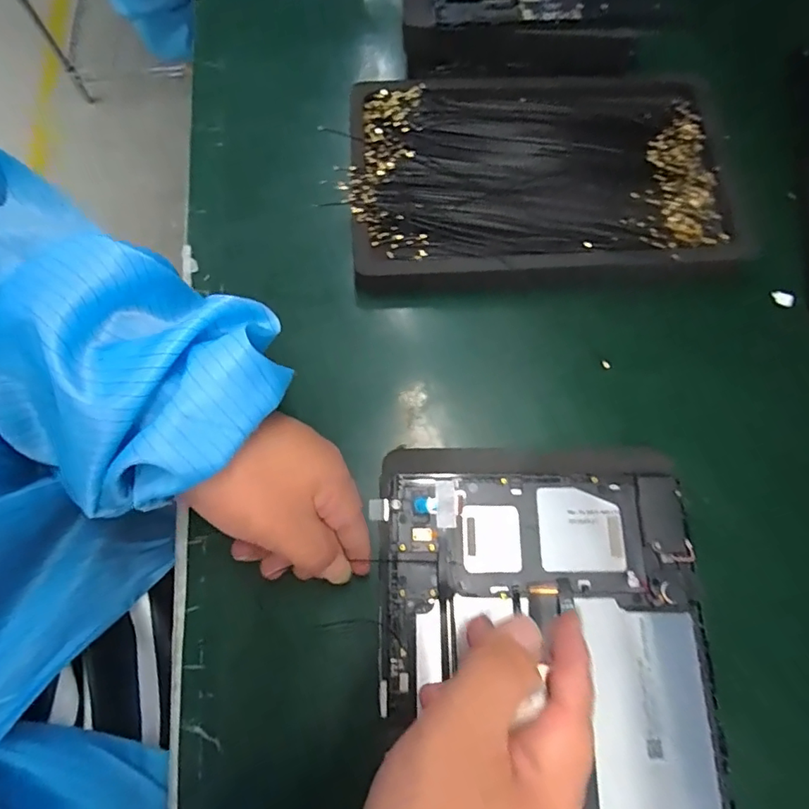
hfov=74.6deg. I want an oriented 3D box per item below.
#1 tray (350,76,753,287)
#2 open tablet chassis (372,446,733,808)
[{"bbox_3d":[0.088,-0.151,0.350,0.242,0.019,0.153,-2,70,-1],"label":"tray"},{"bbox_3d":[0.066,0.141,0.241,0.150,0.008,0.250,-2,70,-1],"label":"open tablet chassis"}]

